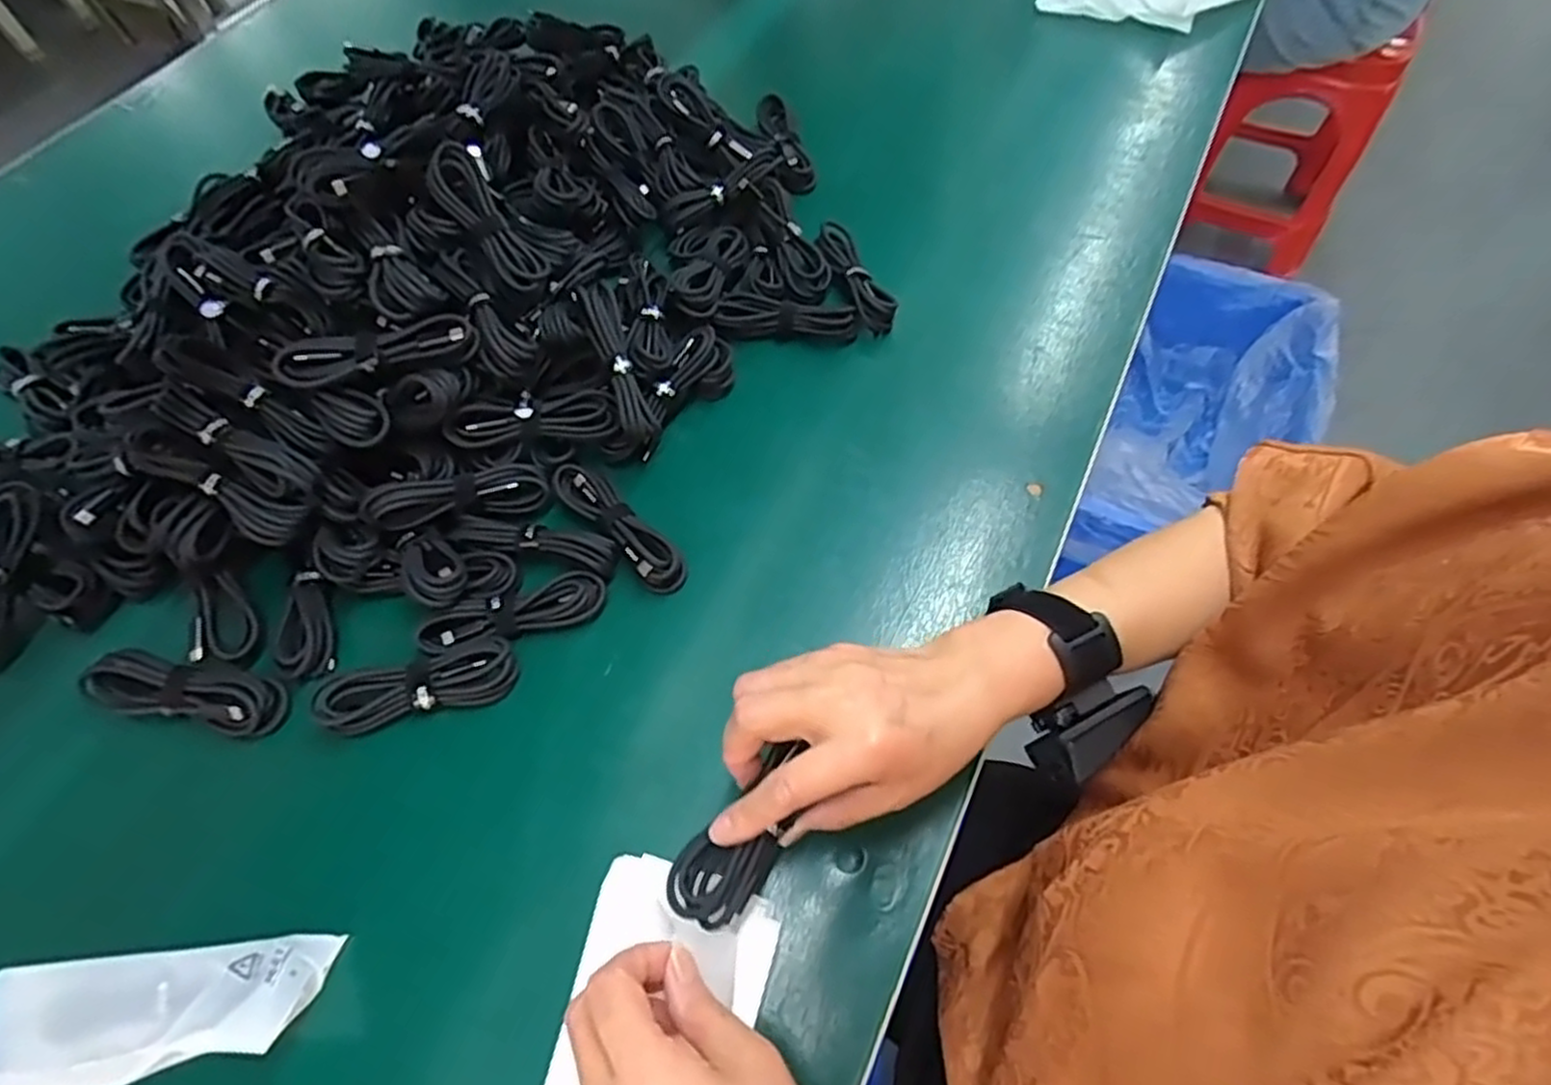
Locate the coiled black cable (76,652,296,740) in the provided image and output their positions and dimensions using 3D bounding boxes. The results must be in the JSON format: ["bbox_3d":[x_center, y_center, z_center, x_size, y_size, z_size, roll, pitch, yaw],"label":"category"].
[{"bbox_3d":[-0.346,0.089,0.438,0.108,0.028,0.033,8,61,7],"label":"coiled black cable"}]

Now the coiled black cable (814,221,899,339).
[{"bbox_3d":[0.063,-0.208,0.588,0.027,0.025,0.106,-19,62,-9],"label":"coiled black cable"}]

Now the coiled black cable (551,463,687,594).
[{"bbox_3d":[-0.102,-0.011,0.487,0.032,0.023,0.111,-40,67,-19],"label":"coiled black cable"}]

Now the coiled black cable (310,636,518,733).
[{"bbox_3d":[-0.208,0.085,0.437,0.107,0.029,0.033,-15,61,-7],"label":"coiled black cable"}]

